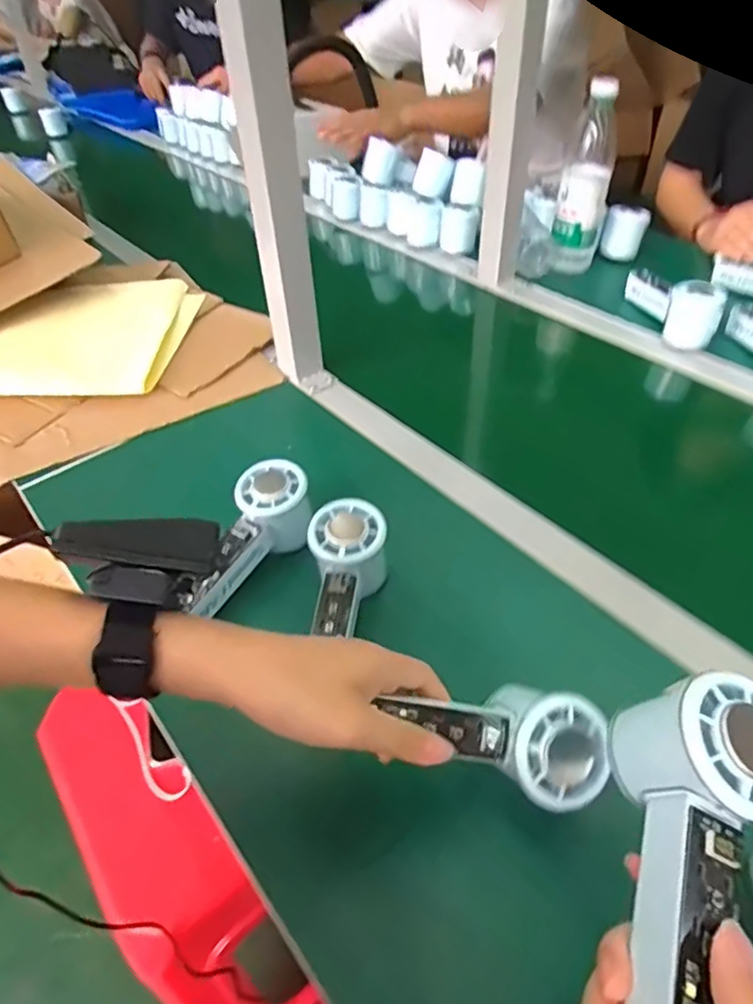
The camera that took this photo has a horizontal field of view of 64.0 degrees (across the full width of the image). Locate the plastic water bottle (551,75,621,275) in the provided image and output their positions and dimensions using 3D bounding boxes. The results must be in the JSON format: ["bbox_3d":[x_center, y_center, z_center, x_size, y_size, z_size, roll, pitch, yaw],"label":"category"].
[{"bbox_3d":[0.280,-0.425,0.812,0.062,0.211,0.058,13,47,16],"label":"plastic water bottle"}]

